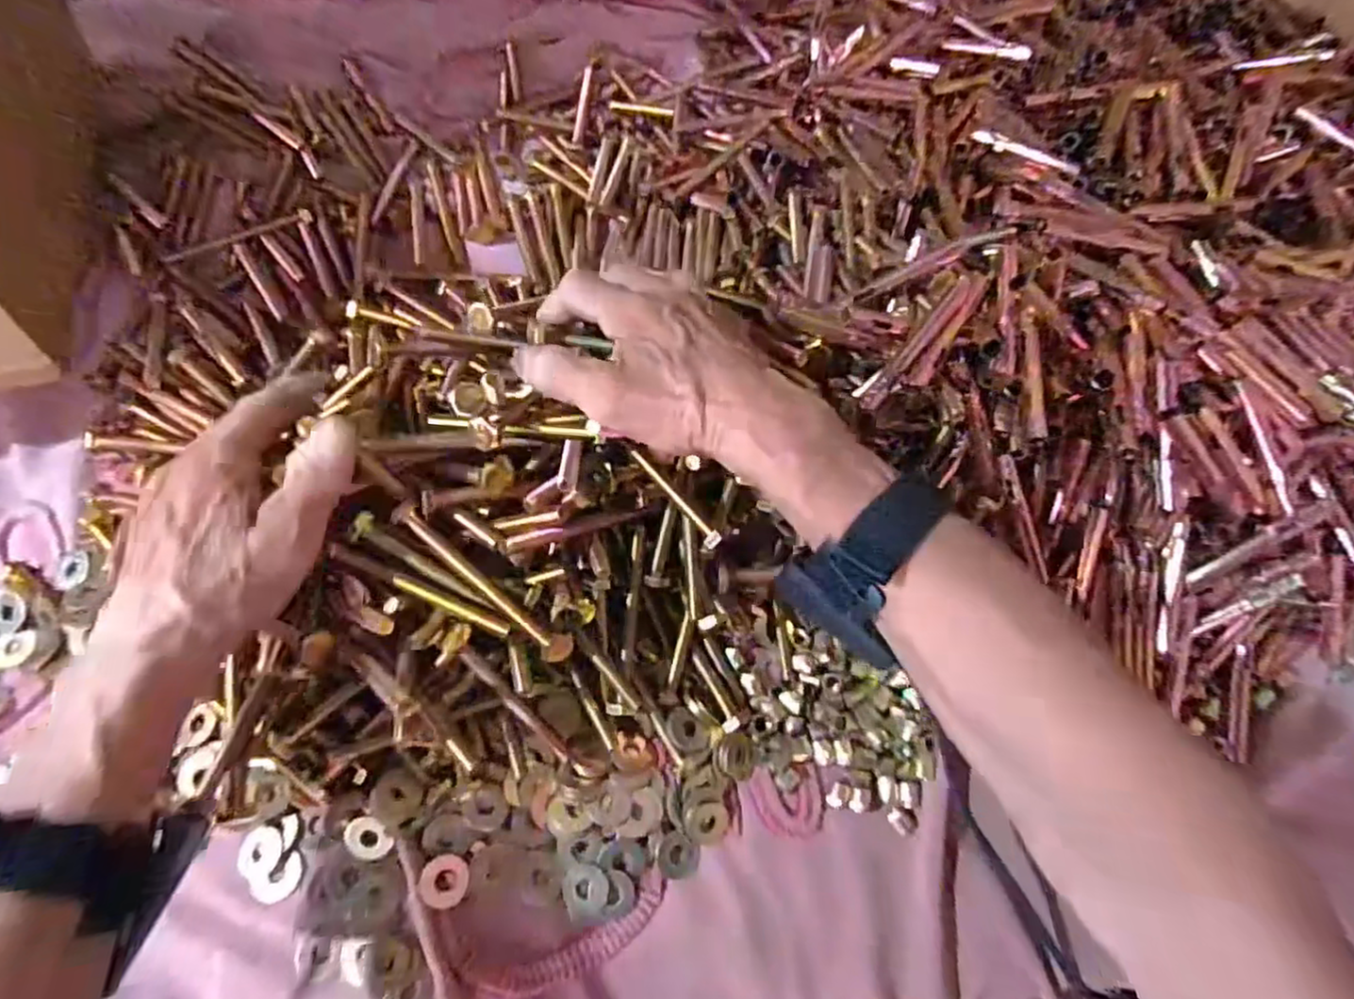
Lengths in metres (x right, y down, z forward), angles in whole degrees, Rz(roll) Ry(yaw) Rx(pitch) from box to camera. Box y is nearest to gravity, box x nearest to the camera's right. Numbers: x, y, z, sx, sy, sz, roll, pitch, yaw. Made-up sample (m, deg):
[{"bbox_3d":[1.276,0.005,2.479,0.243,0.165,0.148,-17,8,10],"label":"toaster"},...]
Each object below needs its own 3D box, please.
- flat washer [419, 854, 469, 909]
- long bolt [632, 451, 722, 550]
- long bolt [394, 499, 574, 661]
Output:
[{"bbox_3d":[-0.124,0.202,0.355,0.024,0.004,0.024,-1,68,-2],"label":"flat washer"},{"bbox_3d":[0.000,-0.001,0.368,0.009,0.009,0.068,-36,74,-15],"label":"long bolt"},{"bbox_3d":[-0.100,0.041,0.347,0.117,0.018,0.014,42,72,0],"label":"long bolt"}]

